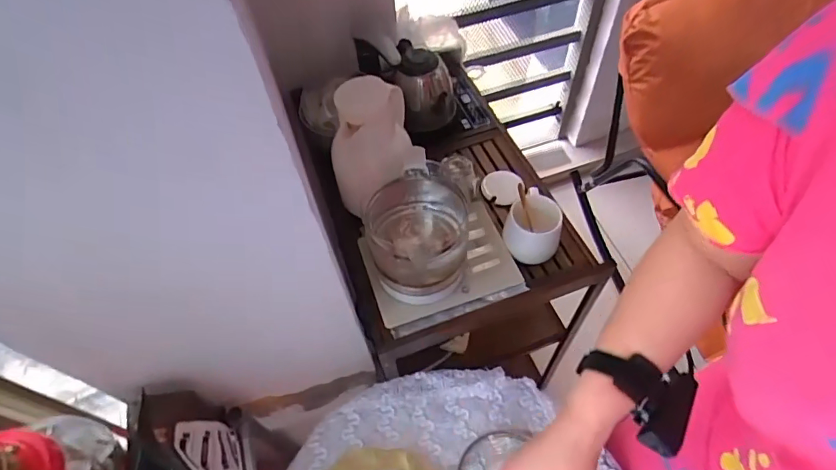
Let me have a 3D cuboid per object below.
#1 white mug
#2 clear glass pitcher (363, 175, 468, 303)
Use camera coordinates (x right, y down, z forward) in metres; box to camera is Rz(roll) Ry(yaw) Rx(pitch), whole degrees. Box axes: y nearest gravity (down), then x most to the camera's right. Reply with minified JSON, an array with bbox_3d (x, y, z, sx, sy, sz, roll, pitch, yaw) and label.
[{"bbox_3d":[0.193,-0.017,0.799,0.085,0.094,0.101,12,57,12],"label":"white mug"},{"bbox_3d":[-0.001,-0.006,0.728,0.151,0.154,0.150,-7,56,-1],"label":"clear glass pitcher"}]

